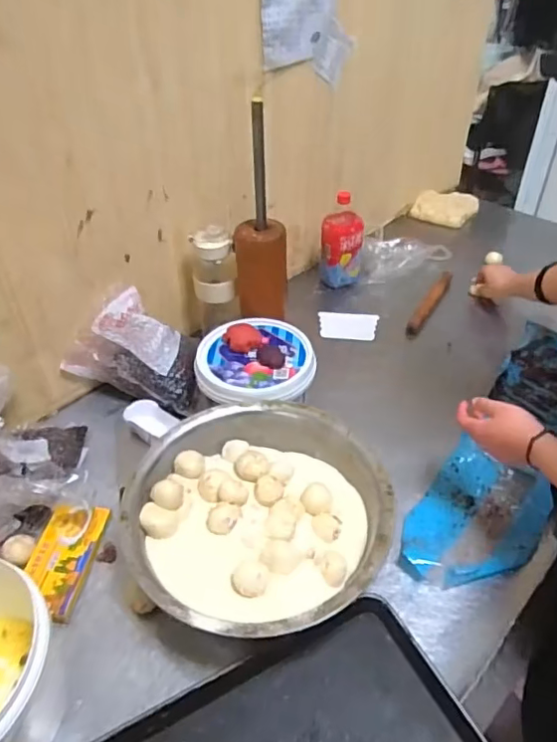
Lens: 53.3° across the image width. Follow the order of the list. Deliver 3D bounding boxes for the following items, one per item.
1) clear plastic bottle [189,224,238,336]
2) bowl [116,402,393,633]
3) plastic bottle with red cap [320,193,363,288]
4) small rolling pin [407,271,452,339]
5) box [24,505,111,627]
[{"bbox_3d":[-0.125,-0.169,1.094,0.081,0.225,0.072,-8,41,-7],"label":"clear plastic bottle"},{"bbox_3d":[-0.034,0.202,0.778,0.357,0.109,0.337,-1,41,1],"label":"bowl"},{"bbox_3d":[0.148,-0.298,1.287,0.091,0.204,0.071,-14,42,-15],"label":"plastic bottle with red cap"},{"bbox_3d":[0.349,-0.161,1.269,0.035,0.026,0.273,21,45,24],"label":"small rolling pin"},{"bbox_3d":[-0.308,0.265,0.789,0.084,0.021,0.164,4,41,7],"label":"box"}]

